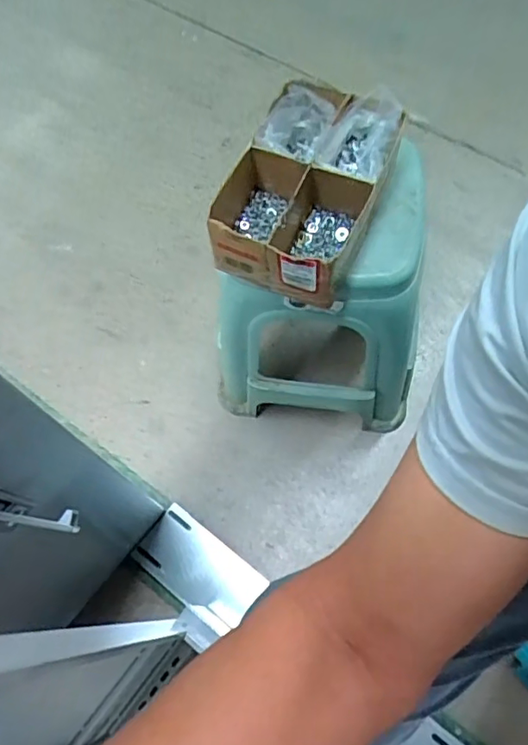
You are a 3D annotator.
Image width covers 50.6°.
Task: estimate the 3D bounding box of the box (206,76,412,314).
[{"bbox_3d":[0.054,-0.263,0.798,0.212,0.103,0.296,20,70,11],"label":"box"}]

